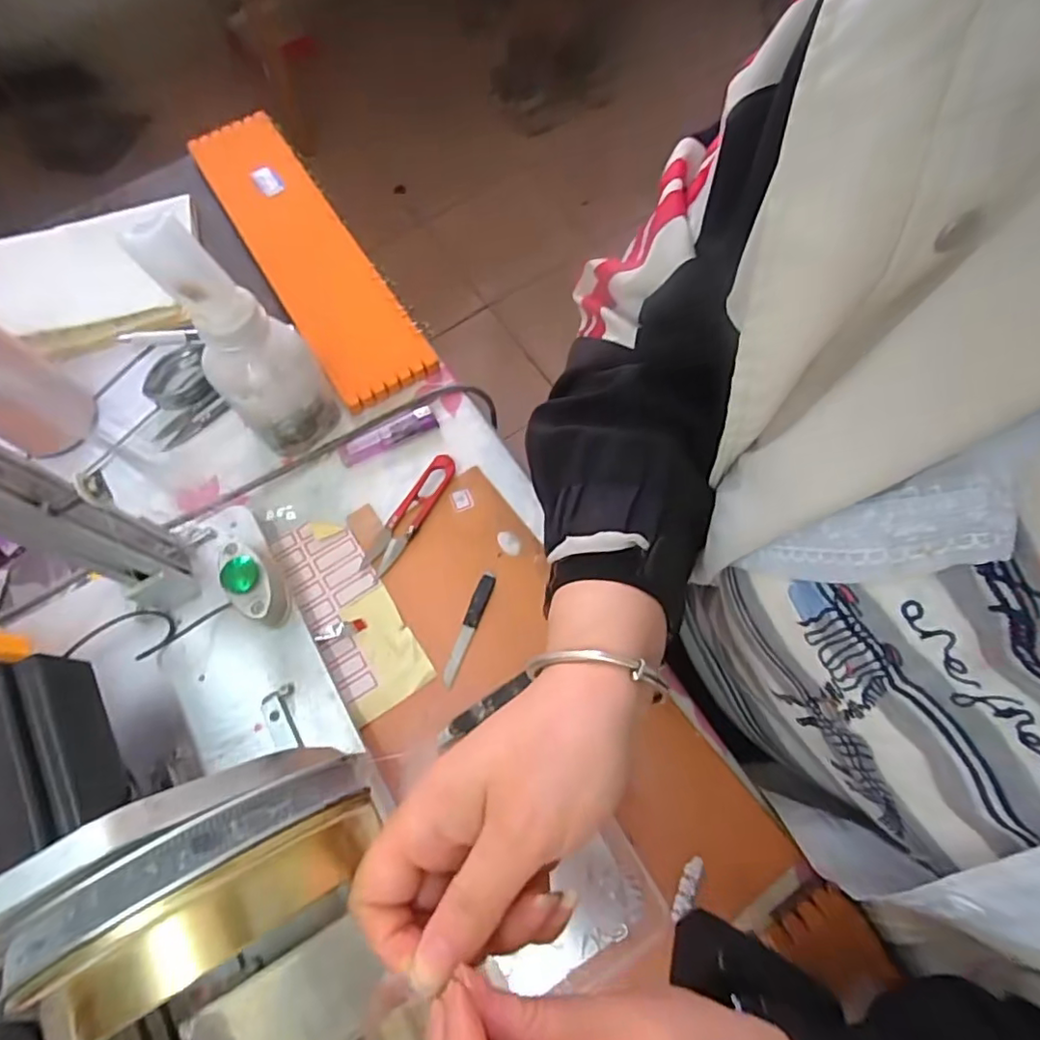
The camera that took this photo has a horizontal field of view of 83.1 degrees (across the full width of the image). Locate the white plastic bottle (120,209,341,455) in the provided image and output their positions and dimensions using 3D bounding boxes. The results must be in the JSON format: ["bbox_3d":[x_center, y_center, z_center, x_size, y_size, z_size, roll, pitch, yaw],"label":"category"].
[{"bbox_3d":[-0.174,-0.109,0.374,0.065,0.171,0.057,-37,72,-11],"label":"white plastic bottle"}]

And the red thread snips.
[{"bbox_3d":[-0.080,-0.004,0.421,0.022,0.007,0.100,28,72,12],"label":"red thread snips"}]

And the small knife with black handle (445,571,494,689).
[{"bbox_3d":[-0.035,0.072,0.394,0.010,0.004,0.079,18,71,9],"label":"small knife with black handle"}]

